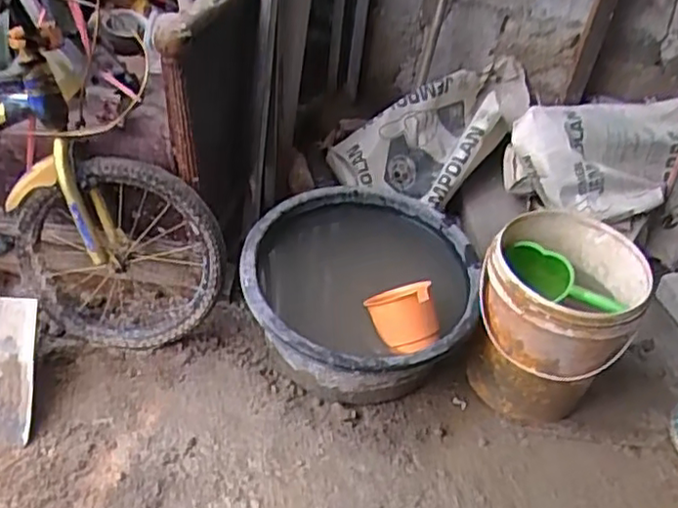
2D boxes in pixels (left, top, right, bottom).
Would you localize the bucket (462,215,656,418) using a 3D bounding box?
[{"bbox_3d":[0.441,0.145,1.447,0.291,0.361,0.281,4,42,-4],"label":"bucket"}]

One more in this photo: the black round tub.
[{"bbox_3d":[0.047,0.109,1.538,0.476,0.291,0.495,4,42,-4],"label":"black round tub"}]

